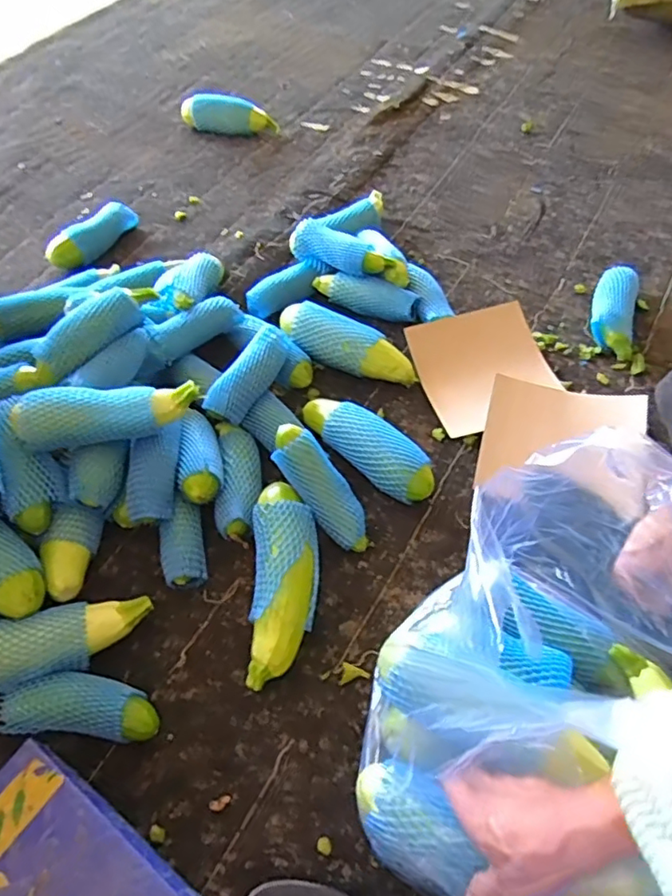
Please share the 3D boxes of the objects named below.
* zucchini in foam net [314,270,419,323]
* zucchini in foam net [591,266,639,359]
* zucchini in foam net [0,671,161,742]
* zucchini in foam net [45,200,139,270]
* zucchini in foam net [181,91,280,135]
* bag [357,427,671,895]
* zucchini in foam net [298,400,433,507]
[{"bbox_3d":[0.056,-0.293,1.100,0.210,0.048,0.054,19,60,15],"label":"zucchini in foam net"},{"bbox_3d":[0.495,-0.246,1.033,0.078,0.062,0.203,12,58,11],"label":"zucchini in foam net"},{"bbox_3d":[-0.310,0.316,0.709,0.191,0.054,0.068,2,57,5],"label":"zucchini in foam net"},{"bbox_3d":[-0.534,-0.475,1.294,0.063,0.077,0.225,23,61,18],"label":"zucchini in foam net"},{"bbox_3d":[-0.296,-0.909,1.566,0.264,0.094,0.066,13,58,11],"label":"zucchini in foam net"},{"bbox_3d":[0.177,0.194,0.519,0.374,0.312,0.246,-38,62,-20],"label":"bag"},{"bbox_3d":[0.050,-0.006,0.894,0.083,0.066,0.246,-39,61,-21],"label":"zucchini in foam net"}]

